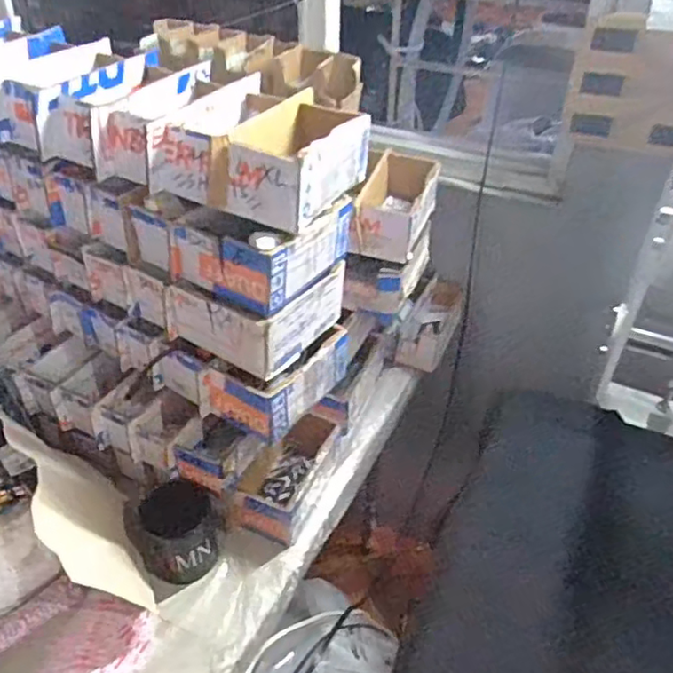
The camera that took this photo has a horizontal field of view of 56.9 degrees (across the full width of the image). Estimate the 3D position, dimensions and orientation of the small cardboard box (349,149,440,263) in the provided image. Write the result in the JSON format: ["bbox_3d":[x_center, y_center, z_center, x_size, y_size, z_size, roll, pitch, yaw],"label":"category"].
[{"bbox_3d":[0.087,-0.193,0.906,0.101,0.079,0.185,12,40,12],"label":"small cardboard box"}]

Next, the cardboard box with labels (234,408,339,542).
[{"bbox_3d":[-0.066,0.185,0.843,0.092,0.071,0.167,16,41,17],"label":"cardboard box with labels"}]

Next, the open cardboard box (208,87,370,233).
[{"bbox_3d":[-0.050,-0.196,0.666,0.132,0.071,0.193,16,41,16],"label":"open cardboard box"}]

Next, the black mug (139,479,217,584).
[{"bbox_3d":[-0.188,0.236,0.747,0.083,0.098,0.078,-7,40,-11],"label":"black mug"}]

